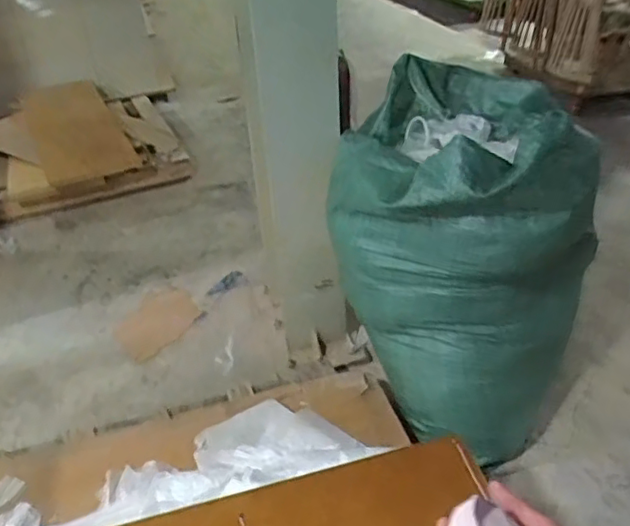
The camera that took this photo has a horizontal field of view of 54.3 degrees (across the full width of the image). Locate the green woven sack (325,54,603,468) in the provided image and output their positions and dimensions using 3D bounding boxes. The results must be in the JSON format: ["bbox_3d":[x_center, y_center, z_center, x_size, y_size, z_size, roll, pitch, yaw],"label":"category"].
[{"bbox_3d":[0.340,-0.012,1.584,0.594,0.817,0.554,2,35,6],"label":"green woven sack"}]

